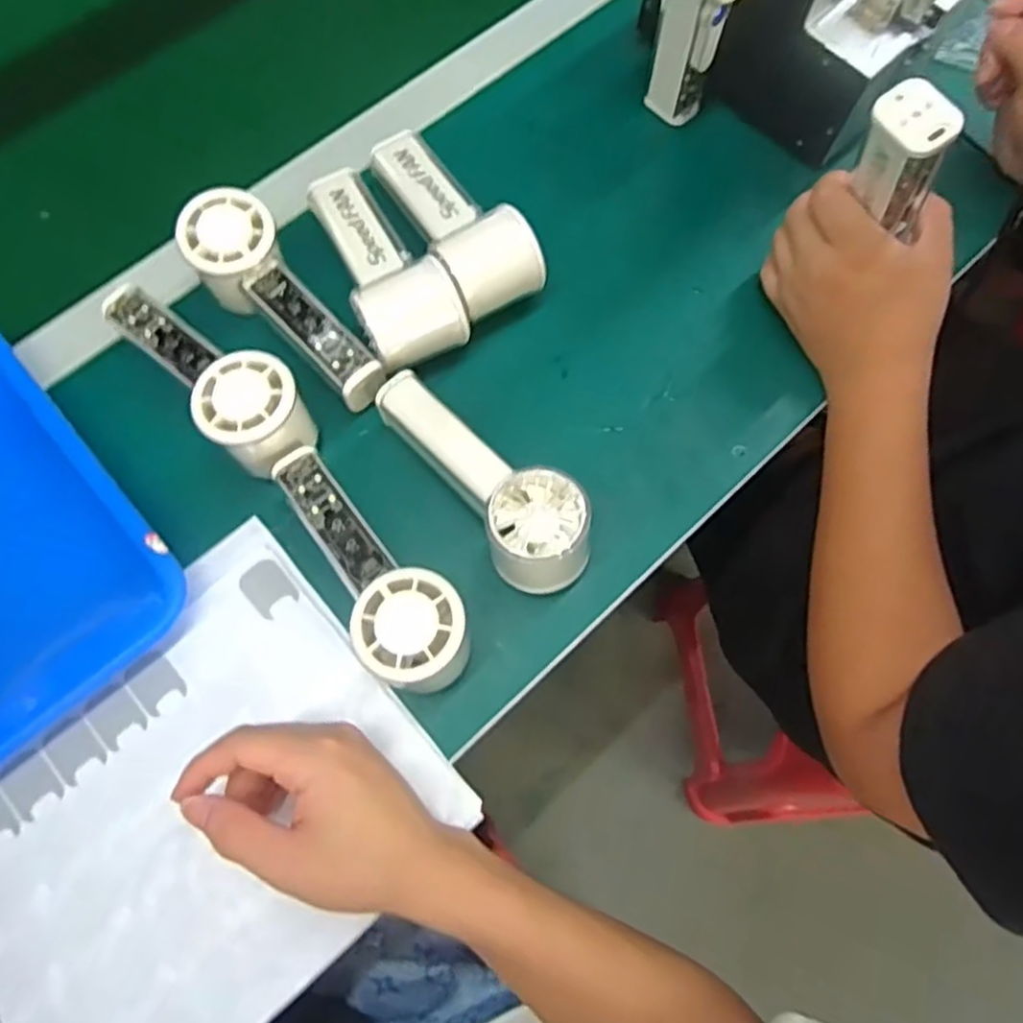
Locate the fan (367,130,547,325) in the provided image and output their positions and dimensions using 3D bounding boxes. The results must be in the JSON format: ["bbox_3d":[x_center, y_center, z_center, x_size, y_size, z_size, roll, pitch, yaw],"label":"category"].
[{"bbox_3d":[-0.043,-0.196,0.479,0.061,0.052,0.157,-33,75,-11],"label":"fan"}]

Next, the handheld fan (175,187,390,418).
[{"bbox_3d":[-0.145,-0.127,0.450,0.056,0.056,0.154,-37,76,-12],"label":"handheld fan"}]

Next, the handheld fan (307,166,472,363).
[{"bbox_3d":[-0.084,-0.162,0.467,0.067,0.048,0.156,-23,73,-9],"label":"handheld fan"}]

